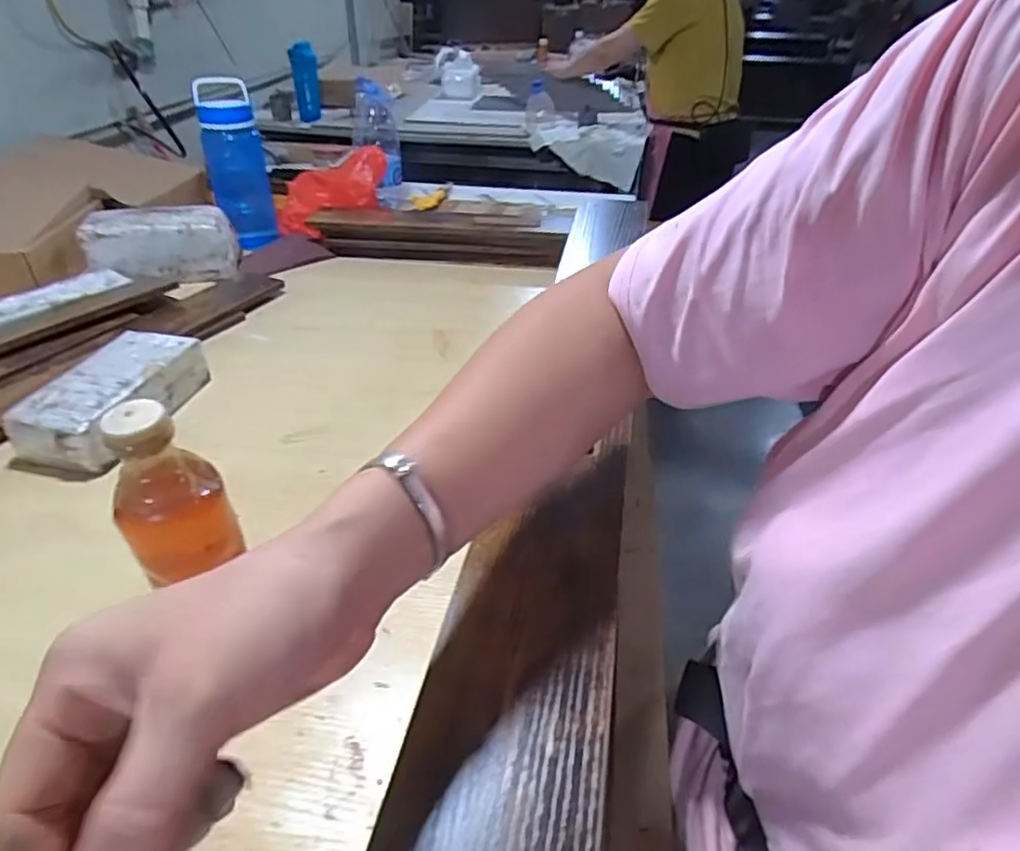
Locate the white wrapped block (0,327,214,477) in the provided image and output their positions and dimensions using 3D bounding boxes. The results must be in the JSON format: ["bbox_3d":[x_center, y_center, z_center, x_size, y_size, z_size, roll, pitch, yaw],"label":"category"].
[{"bbox_3d":[-0.450,-0.031,0.725,0.103,0.069,0.216,11,38,13],"label":"white wrapped block"}]

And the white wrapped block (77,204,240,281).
[{"bbox_3d":[-0.572,-0.312,1.032,0.218,0.083,0.102,-2,36,-4],"label":"white wrapped block"}]

